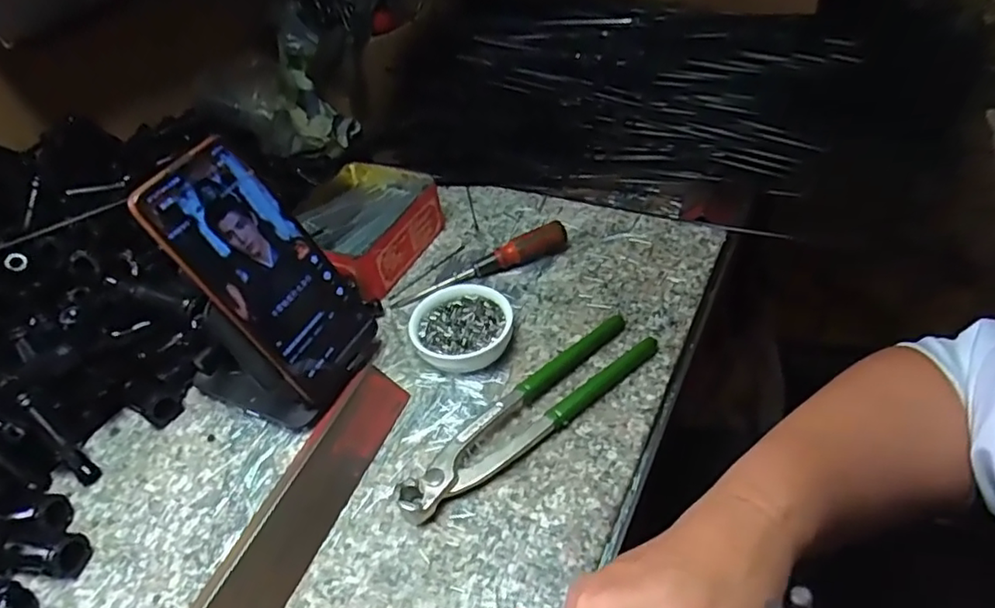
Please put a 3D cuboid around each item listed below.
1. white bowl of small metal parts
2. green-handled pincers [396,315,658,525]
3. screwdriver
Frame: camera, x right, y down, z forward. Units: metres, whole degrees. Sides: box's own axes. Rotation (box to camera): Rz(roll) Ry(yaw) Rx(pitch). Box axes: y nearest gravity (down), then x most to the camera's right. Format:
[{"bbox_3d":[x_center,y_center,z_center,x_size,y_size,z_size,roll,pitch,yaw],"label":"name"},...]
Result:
[{"bbox_3d":[-0.025,0.020,0.441,0.070,0.027,0.067,-5,44,5],"label":"white bowl of small metal parts"},{"bbox_3d":[0.020,0.067,0.395,0.196,0.015,0.044,-34,48,-24],"label":"green-handled pincers"},{"bbox_3d":[-0.013,-0.035,0.498,0.145,0.027,0.018,-17,44,-8],"label":"screwdriver"}]

